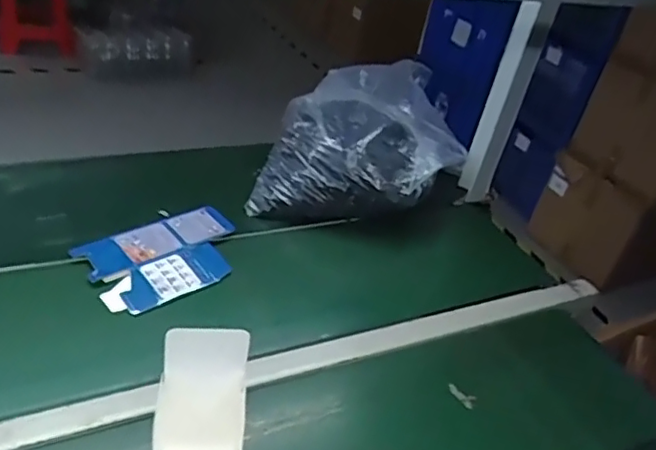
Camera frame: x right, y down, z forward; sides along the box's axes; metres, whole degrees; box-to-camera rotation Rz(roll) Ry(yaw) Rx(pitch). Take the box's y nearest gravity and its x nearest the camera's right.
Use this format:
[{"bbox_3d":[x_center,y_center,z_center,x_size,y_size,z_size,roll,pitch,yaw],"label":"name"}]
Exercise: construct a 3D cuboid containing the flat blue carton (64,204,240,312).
[{"bbox_3d":[-0.242,0.046,0.912,0.234,0.014,0.150,-25,58,-38],"label":"flat blue carton"}]

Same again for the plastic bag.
[{"bbox_3d":[0.063,-0.165,1.173,0.399,0.181,0.328,2,34,-3],"label":"plastic bag"}]

